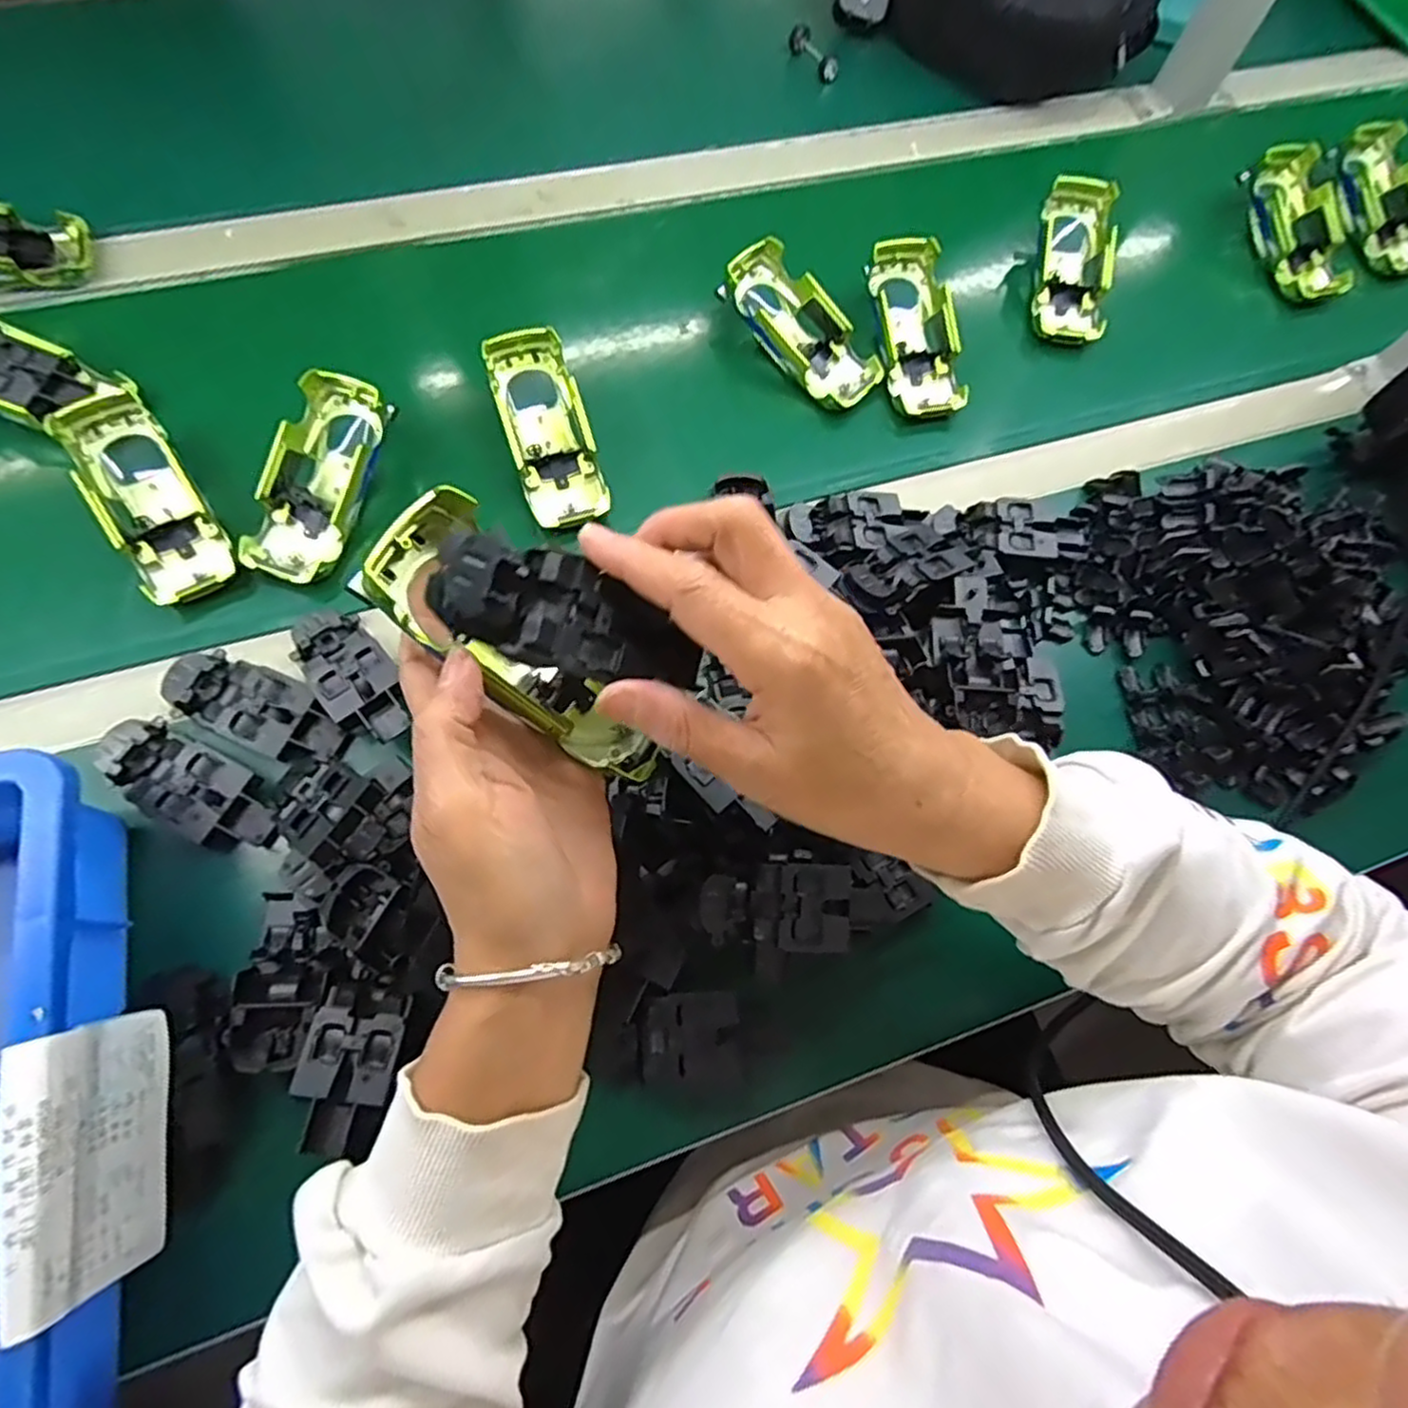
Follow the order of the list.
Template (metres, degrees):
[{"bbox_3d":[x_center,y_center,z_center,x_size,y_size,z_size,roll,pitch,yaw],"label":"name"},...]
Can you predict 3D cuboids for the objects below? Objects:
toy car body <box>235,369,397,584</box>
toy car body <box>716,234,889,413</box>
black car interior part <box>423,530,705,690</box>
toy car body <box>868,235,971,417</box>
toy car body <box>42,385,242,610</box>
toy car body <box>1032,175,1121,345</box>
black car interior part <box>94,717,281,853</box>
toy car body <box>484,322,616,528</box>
[{"bbox_3d":[-0.245,-0.142,0.454,0.056,0.036,0.132,15,82,4],"label":"toy car body"},{"bbox_3d":[0.071,-0.276,0.523,0.059,0.030,0.133,-41,93,-16],"label":"toy car body"},{"bbox_3d":[-0.045,-0.031,0.248,0.093,0.014,0.038,20,68,-16],"label":"black car interior part"},{"bbox_3d":[0.158,-0.277,0.530,0.054,0.039,0.128,-7,86,-5],"label":"toy car body"},{"bbox_3d":[-0.341,-0.124,0.440,0.053,0.037,0.135,-32,88,-14],"label":"toy car body"},{"bbox_3d":[0.294,-0.350,0.566,0.056,0.042,0.139,8,82,1],"label":"toy car body"},{"bbox_3d":[-0.277,0.044,0.381,0.101,0.020,0.041,27,70,8],"label":"black car interior part"},{"bbox_3d":[-0.105,-0.183,0.478,0.054,0.028,0.135,-18,87,-9],"label":"toy car body"}]

